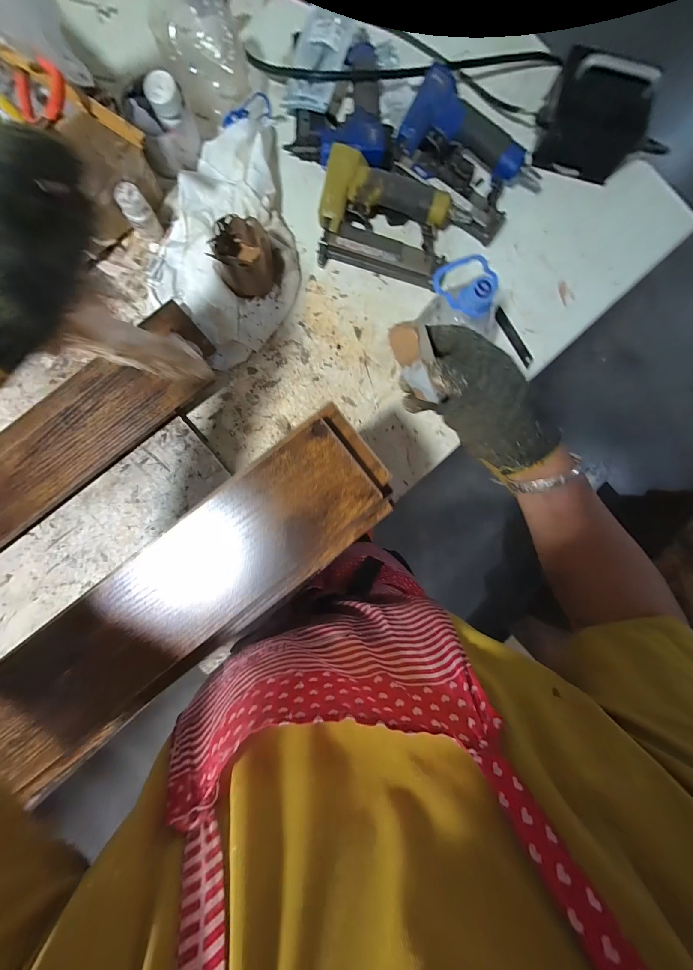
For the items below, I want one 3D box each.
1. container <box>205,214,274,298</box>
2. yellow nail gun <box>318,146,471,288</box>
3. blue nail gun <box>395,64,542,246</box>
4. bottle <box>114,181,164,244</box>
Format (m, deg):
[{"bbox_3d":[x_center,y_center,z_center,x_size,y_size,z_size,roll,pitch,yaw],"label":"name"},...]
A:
[{"bbox_3d":[-0.136,-0.300,0.420,0.068,0.062,0.071,8,87,-4],"label":"container"},{"bbox_3d":[0.057,-0.360,0.446,0.191,0.054,0.121,14,87,-3],"label":"yellow nail gun"},{"bbox_3d":[0.168,-0.457,0.447,0.198,0.057,0.151,38,86,-2],"label":"blue nail gun"},{"bbox_3d":[-0.273,-0.357,0.420,0.031,0.058,0.033,0,88,-4],"label":"bottle"}]

